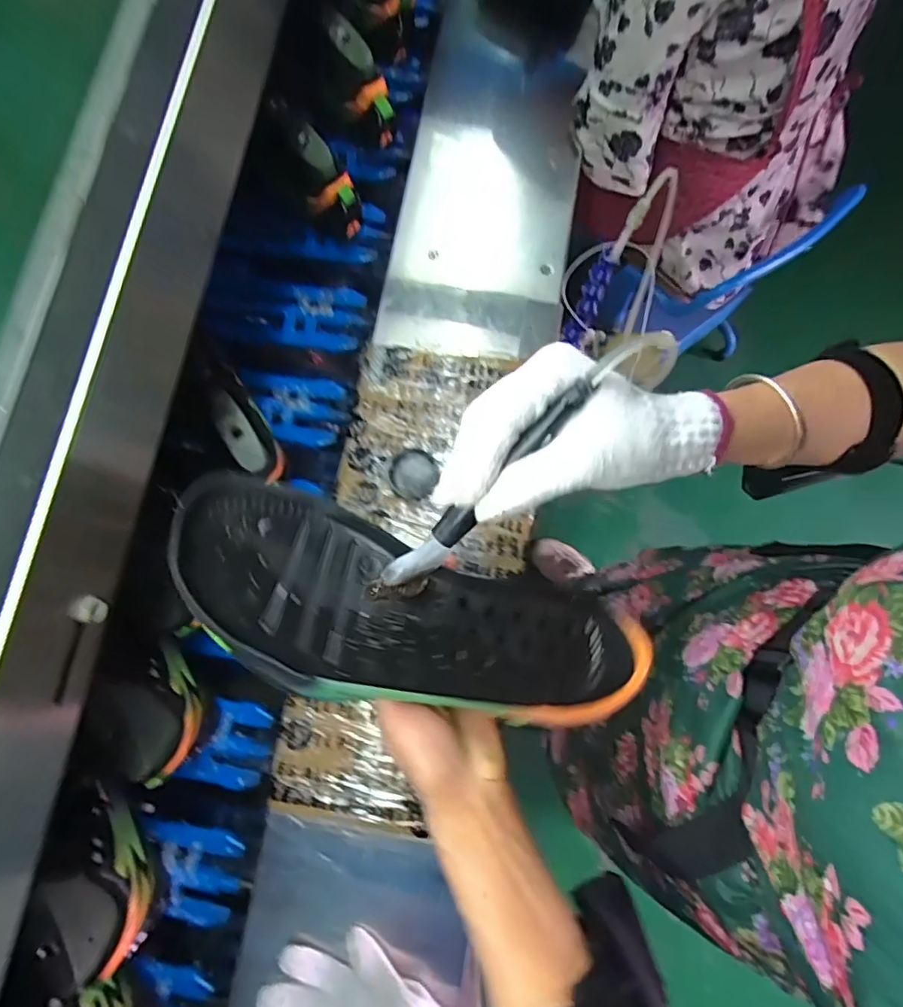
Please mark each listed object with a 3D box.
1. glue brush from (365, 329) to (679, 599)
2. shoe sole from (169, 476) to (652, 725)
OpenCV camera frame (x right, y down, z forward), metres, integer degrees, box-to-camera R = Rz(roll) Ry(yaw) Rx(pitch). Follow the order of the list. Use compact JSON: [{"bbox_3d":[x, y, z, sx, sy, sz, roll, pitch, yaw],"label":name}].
[{"bbox_3d":[0.036,-0.015,0.294,0.208,0.031,0.024,-43,80,10],"label":"glue brush"},{"bbox_3d":[-0.021,0.067,0.318,0.269,0.042,0.094,19,79,-10],"label":"shoe sole"}]

